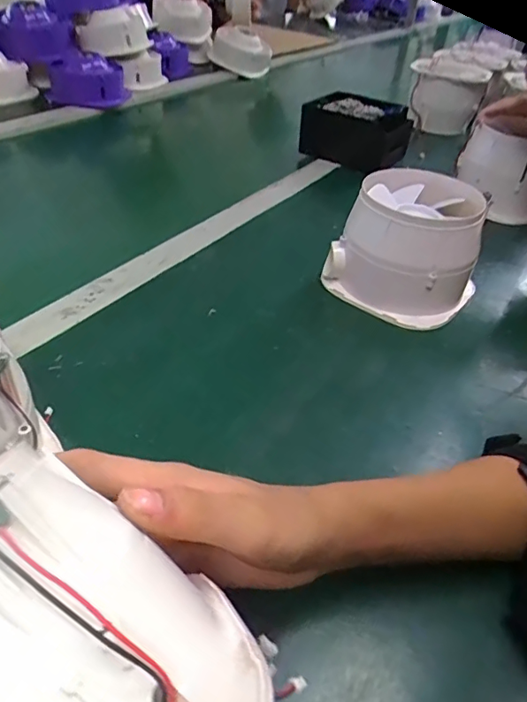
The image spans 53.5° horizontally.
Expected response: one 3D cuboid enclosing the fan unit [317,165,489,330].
[{"bbox_3d":[0.148,-0.106,0.517,0.124,0.104,0.136,33,46,27],"label":"fan unit"}]

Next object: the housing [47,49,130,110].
[{"bbox_3d":[-0.310,-0.477,0.919,0.140,0.065,0.111,-9,42,-17],"label":"housing"}]

